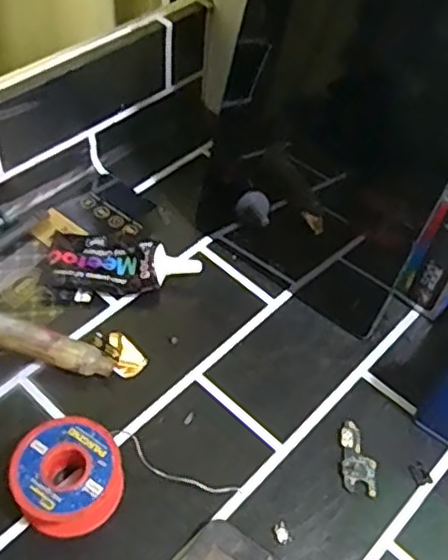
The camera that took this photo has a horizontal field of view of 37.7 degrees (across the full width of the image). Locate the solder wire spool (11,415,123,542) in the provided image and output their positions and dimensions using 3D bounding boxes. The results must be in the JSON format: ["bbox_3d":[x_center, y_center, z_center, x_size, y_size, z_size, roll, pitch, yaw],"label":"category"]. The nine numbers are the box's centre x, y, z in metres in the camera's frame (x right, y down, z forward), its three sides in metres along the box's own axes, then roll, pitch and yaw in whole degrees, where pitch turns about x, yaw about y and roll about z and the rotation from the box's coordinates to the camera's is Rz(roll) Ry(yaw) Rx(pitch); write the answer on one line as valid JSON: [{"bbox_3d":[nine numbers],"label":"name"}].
[{"bbox_3d":[-0.081,0.102,0.339,0.052,0.028,0.053,2,51,-3],"label":"solder wire spool"}]

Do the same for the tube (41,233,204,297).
[{"bbox_3d":[-0.067,-0.010,0.431,0.097,0.023,0.040,6,51,0],"label":"tube"}]

